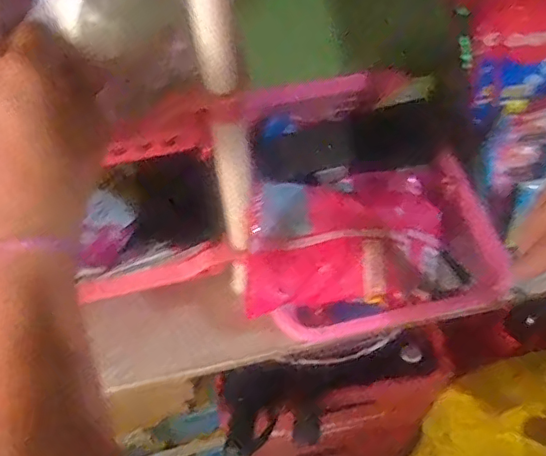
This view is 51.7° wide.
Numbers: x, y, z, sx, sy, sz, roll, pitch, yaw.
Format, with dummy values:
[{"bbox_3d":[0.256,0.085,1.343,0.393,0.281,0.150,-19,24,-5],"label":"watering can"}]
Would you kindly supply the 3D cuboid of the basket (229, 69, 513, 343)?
[{"bbox_3d":[0.079,-0.046,0.566,0.235,0.097,0.295,-9,56,-4],"label":"basket"}]

